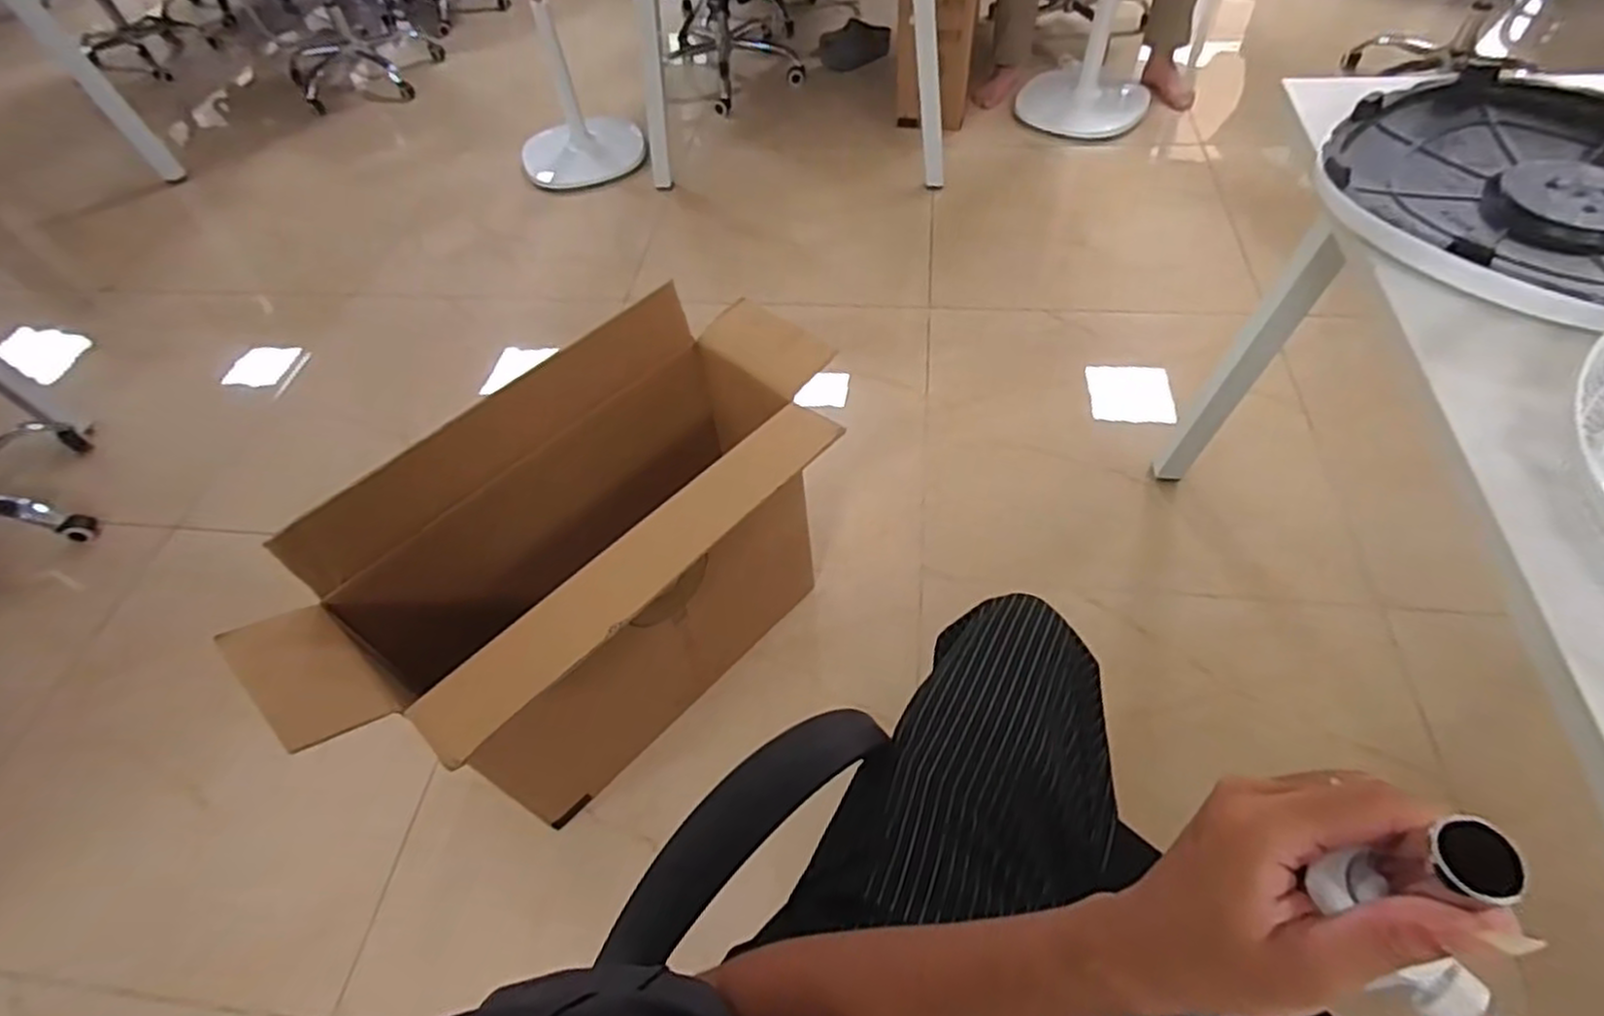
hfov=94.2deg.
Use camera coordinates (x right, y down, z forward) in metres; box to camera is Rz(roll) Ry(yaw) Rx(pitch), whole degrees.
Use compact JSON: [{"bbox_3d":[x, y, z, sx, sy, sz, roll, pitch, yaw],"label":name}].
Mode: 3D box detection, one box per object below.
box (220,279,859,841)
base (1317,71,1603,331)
[{"bbox_3d":[-0.239,0.102,1.077,0.326,0.530,0.779,35,64,27],"label":"box"},{"bbox_3d":[0.731,-0.315,0.731,0.421,0.037,0.384,-22,55,-11],"label":"base"}]

